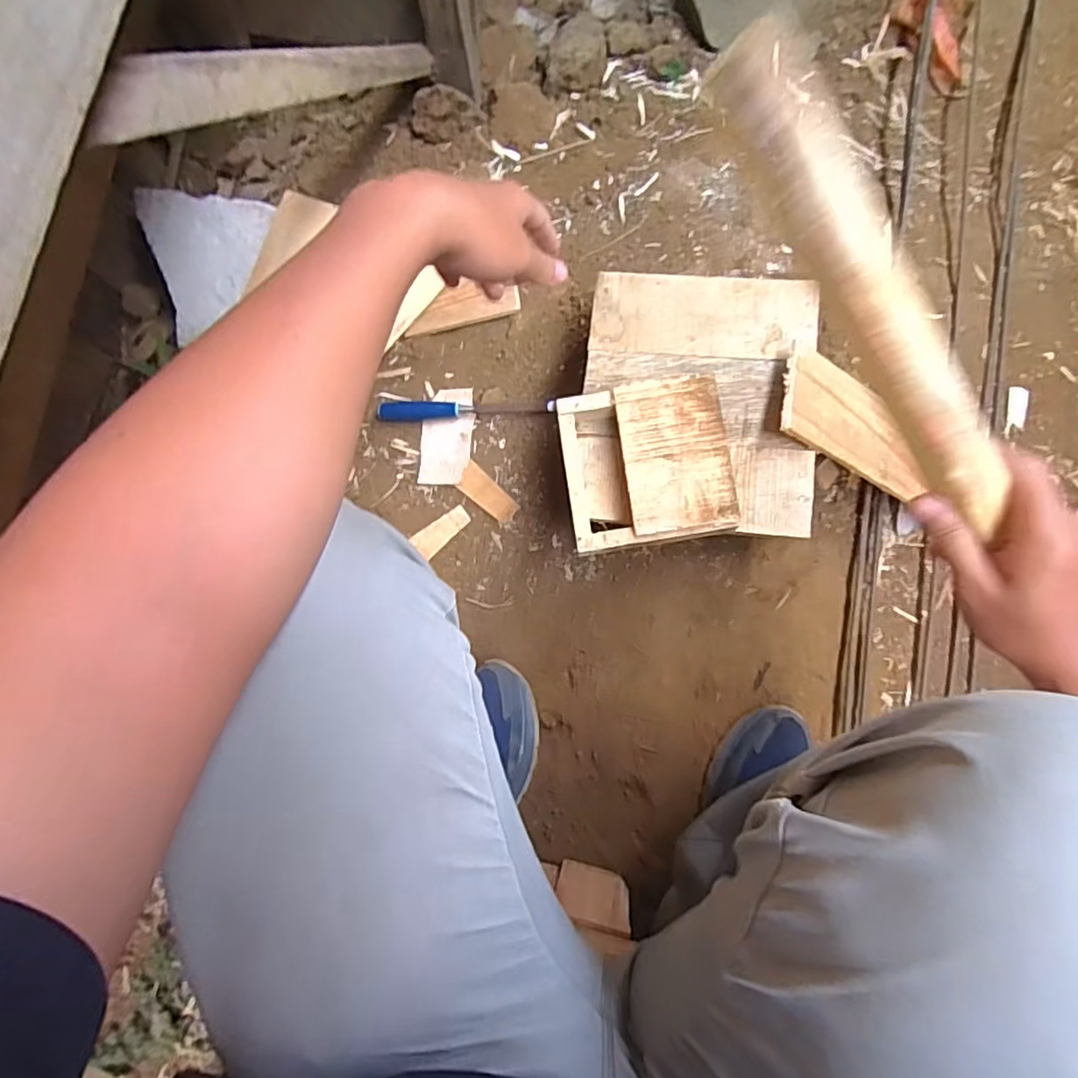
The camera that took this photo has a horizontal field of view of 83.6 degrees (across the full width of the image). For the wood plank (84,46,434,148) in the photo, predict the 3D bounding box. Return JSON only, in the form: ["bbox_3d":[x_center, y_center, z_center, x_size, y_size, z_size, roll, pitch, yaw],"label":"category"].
[{"bbox_3d":[-0.187,-0.420,0.542,0.014,0.034,0.685,5,40,3],"label":"wood plank"}]

